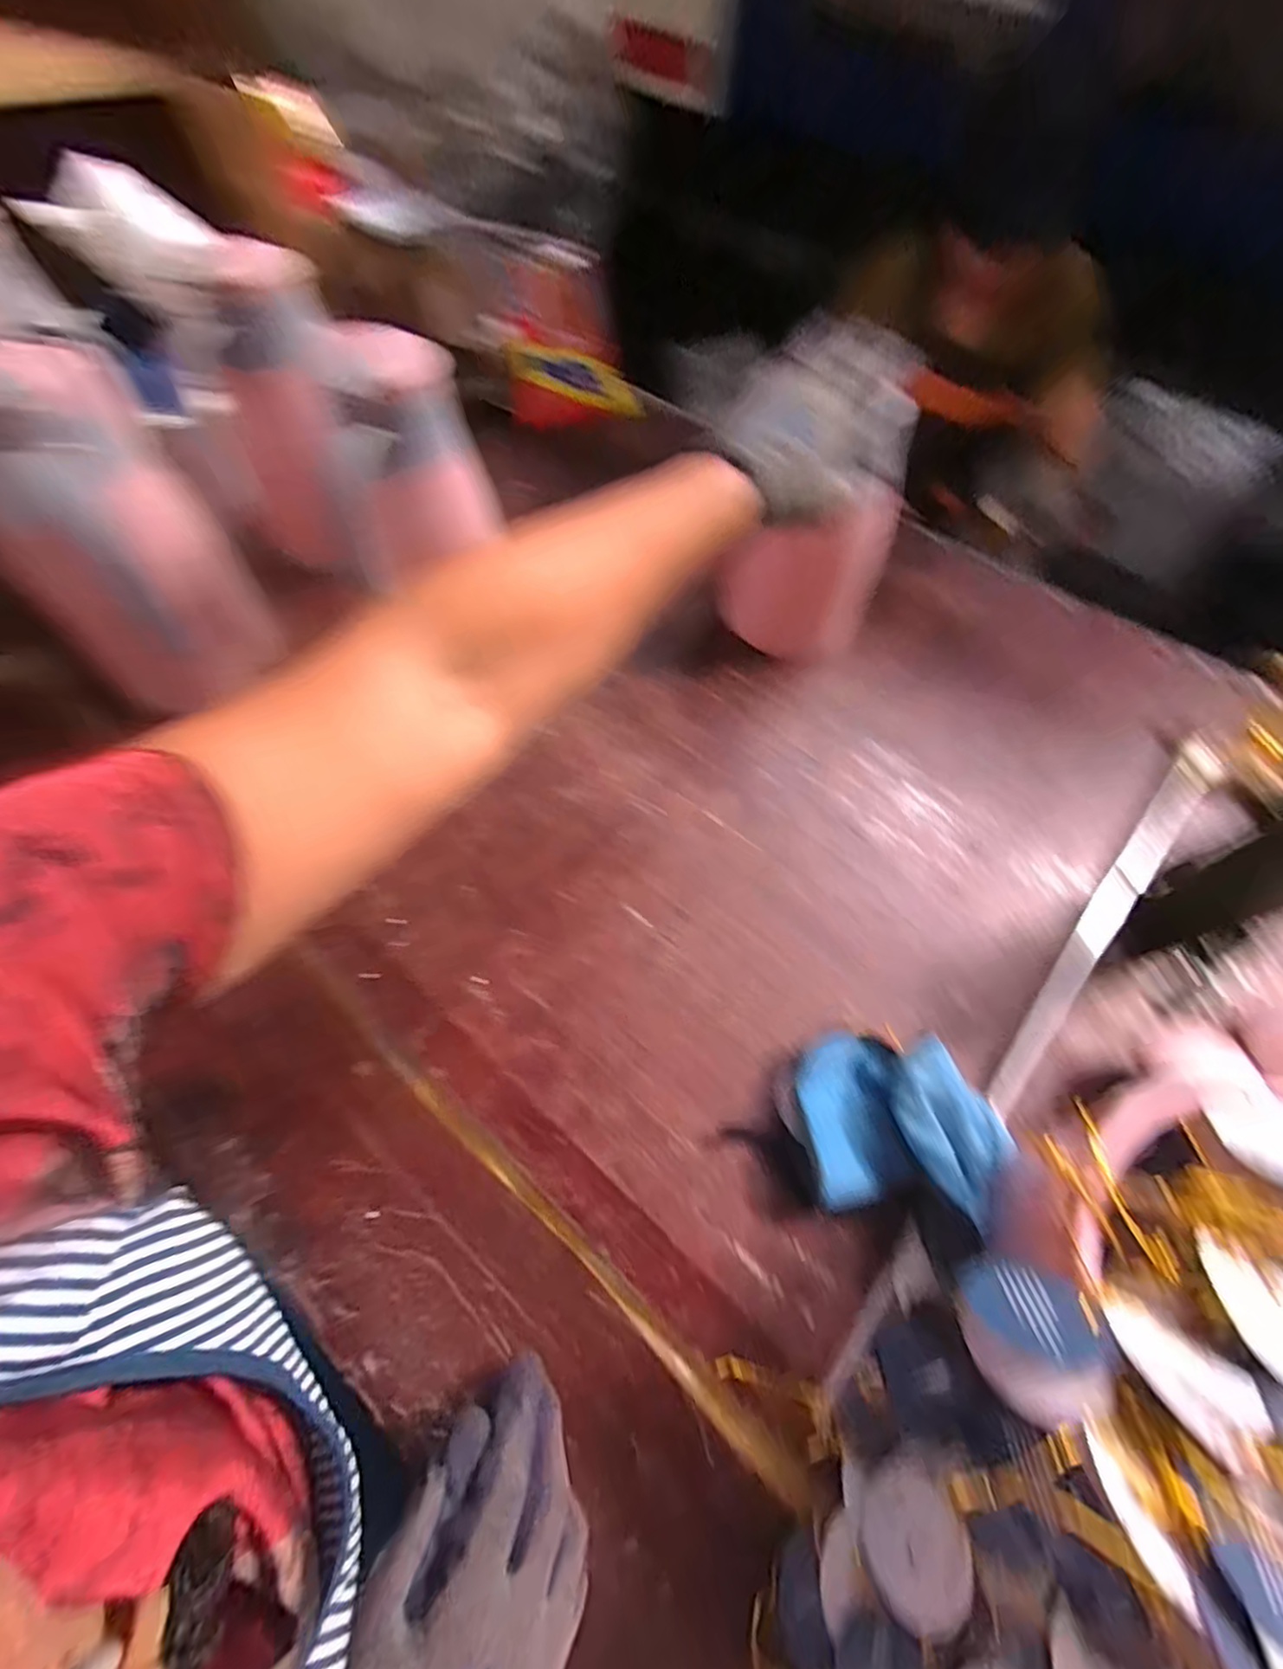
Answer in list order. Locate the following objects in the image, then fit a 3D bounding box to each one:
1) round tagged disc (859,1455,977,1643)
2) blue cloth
[{"bbox_3d":[0.139,0.359,0.304,0.053,0.013,0.058,1,59,-2],"label":"round tagged disc"},{"bbox_3d":[0.168,0.190,0.400,0.126,0.043,0.106,2,59,-1],"label":"blue cloth"}]

